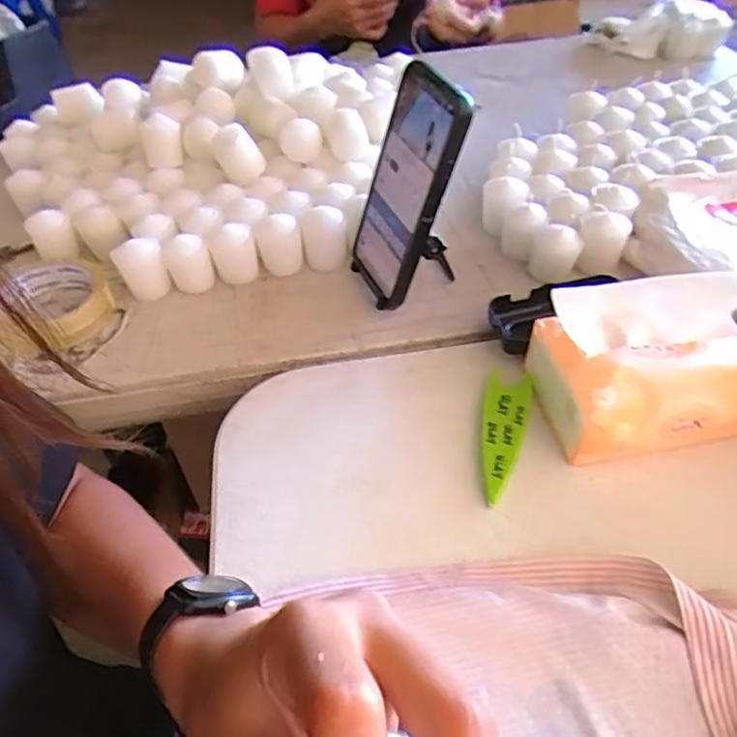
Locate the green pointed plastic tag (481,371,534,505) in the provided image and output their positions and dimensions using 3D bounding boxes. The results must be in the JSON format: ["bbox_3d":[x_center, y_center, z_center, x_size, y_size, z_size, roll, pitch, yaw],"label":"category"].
[{"bbox_3d":[0.089,0.041,0.397,0.030,0.009,0.103,6,49,17],"label":"green pointed plastic tag"}]

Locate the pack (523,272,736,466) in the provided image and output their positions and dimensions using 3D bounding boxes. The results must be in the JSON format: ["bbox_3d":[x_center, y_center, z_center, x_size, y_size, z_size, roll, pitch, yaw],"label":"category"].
[{"bbox_3d":[0.180,-0.002,0.389,0.130,0.067,0.097,-10,46,-5],"label":"pack"}]

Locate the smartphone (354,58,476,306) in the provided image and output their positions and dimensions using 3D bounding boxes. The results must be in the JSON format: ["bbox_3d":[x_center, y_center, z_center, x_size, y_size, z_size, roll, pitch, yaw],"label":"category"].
[{"bbox_3d":[0.025,-0.131,0.443,0.017,0.167,0.081,-4,47,-30],"label":"smartphone"}]

